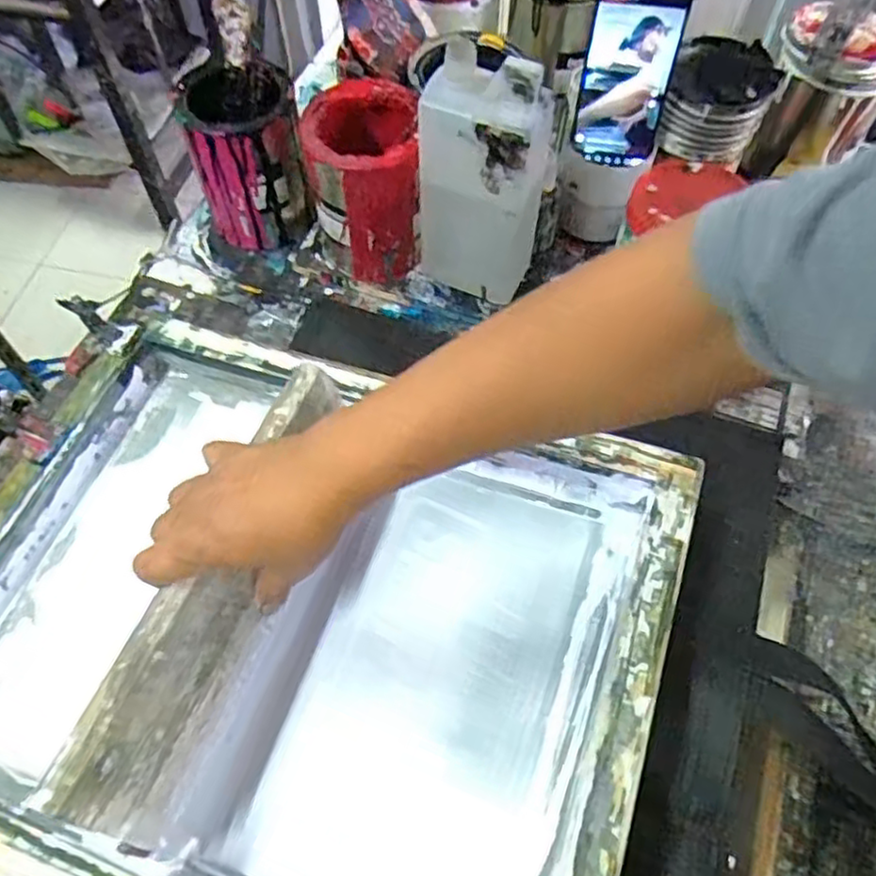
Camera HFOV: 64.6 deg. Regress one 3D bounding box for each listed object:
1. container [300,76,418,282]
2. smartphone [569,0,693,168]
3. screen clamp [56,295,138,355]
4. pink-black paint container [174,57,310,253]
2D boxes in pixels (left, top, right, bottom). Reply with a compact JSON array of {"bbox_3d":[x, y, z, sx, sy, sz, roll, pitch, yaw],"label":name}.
[{"bbox_3d":[-0.067,-0.230,0.653,0.095,0.156,0.109,-3,61,-1],"label":"container"},{"bbox_3d":[0.165,-0.316,0.606,0.076,0.151,0.009,8,49,4],"label":"smartphone"},{"bbox_3d":[-0.296,-0.102,0.602,0.062,0.019,0.030,40,63,-20],"label":"screen clamp"},{"bbox_3d":[-0.183,-0.270,0.680,0.102,0.148,0.096,-16,62,-8],"label":"pink-black paint container"}]

